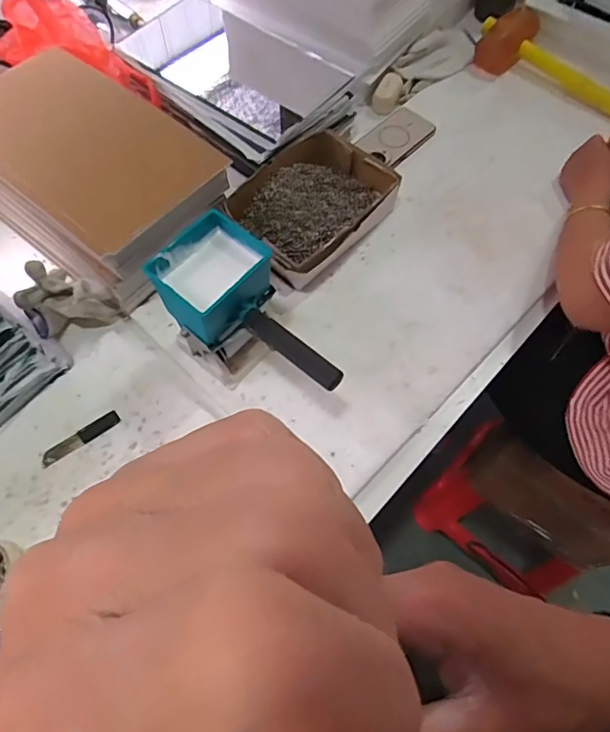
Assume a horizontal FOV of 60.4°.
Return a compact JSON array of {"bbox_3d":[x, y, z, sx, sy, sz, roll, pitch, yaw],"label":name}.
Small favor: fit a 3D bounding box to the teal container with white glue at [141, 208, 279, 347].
[{"bbox_3d":[-0.100,-0.094,0.594,0.096,0.084,0.117,36,70,17],"label":"teal container with white glue"}]

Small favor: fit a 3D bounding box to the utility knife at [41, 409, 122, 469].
[{"bbox_3d":[-0.281,0.090,0.656,0.103,0.004,0.021,-32,67,-14],"label":"utility knife"}]

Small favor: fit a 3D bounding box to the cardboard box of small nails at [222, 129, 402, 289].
[{"bbox_3d":[0.005,-0.232,0.774,0.240,0.068,0.188,-41,70,-17],"label":"cardboard box of small nails"}]

